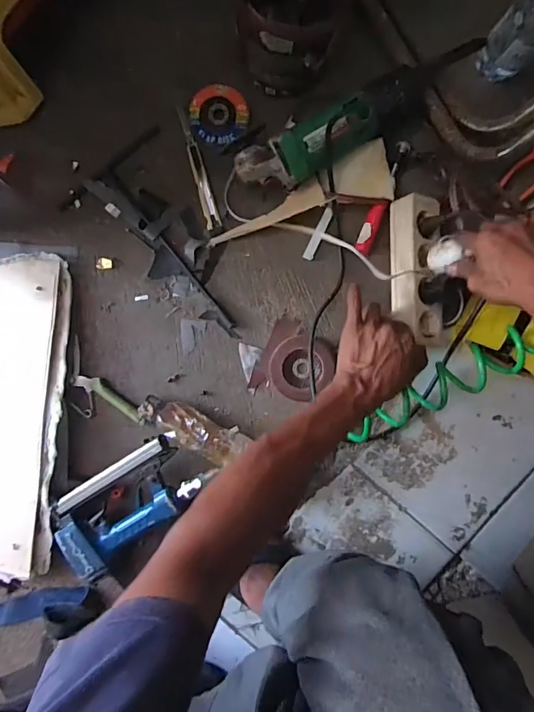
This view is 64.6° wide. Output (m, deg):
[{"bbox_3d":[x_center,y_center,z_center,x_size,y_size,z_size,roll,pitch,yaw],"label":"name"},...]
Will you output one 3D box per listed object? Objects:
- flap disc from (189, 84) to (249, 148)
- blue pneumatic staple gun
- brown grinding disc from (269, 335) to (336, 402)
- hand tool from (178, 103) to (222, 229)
[{"bbox_3d":[-0.068,-0.338,0.589,0.075,0.012,0.077,0,92,-1],"label":"flap disc"},{"bbox_3d":[-0.196,0.207,0.594,0.202,0.044,0.112,-34,93,0],"label":"blue pneumatic staple gun"},{"bbox_3d":[0.050,0.016,0.608,0.094,0.010,0.086,0,92,-1],"label":"brown grinding disc"},{"bbox_3d":[-0.099,-0.267,0.601,0.022,0.006,0.175,-17,93,-1],"label":"hand tool"}]

